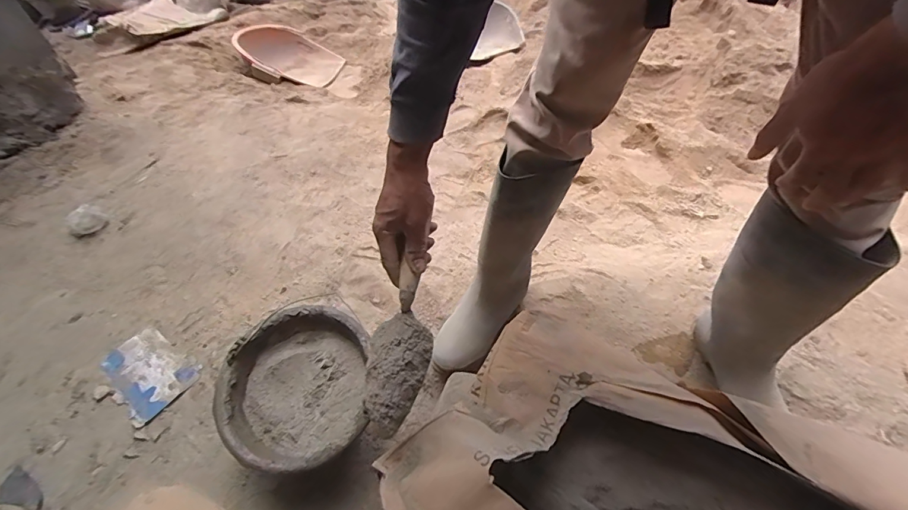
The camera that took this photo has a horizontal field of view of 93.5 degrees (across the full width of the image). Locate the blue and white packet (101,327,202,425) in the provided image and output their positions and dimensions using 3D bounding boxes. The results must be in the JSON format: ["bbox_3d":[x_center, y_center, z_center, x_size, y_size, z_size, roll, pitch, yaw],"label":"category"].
[{"bbox_3d":[-0.635,0.239,0.884,0.200,0.013,0.125,27,59,24],"label":"blue and white packet"}]

